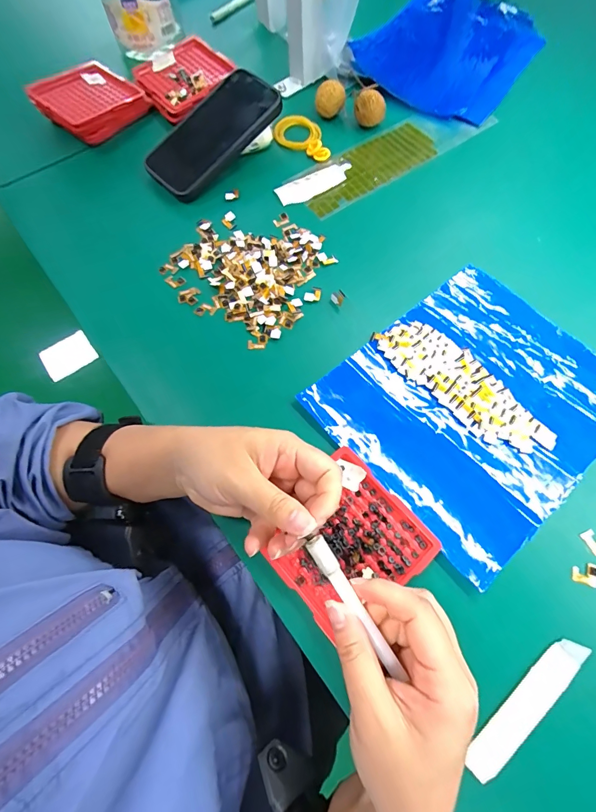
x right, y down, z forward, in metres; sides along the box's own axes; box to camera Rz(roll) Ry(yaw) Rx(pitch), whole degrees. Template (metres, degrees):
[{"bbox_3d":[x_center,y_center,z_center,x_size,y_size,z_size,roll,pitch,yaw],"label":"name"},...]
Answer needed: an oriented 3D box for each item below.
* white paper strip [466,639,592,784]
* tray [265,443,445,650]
[{"bbox_3d":[0.144,0.187,0.233,0.101,0.004,0.020,-39,67,-12],"label":"white paper strip"},{"bbox_3d":[0.034,0.097,0.269,0.100,0.008,0.096,-38,72,-16],"label":"tray"}]

